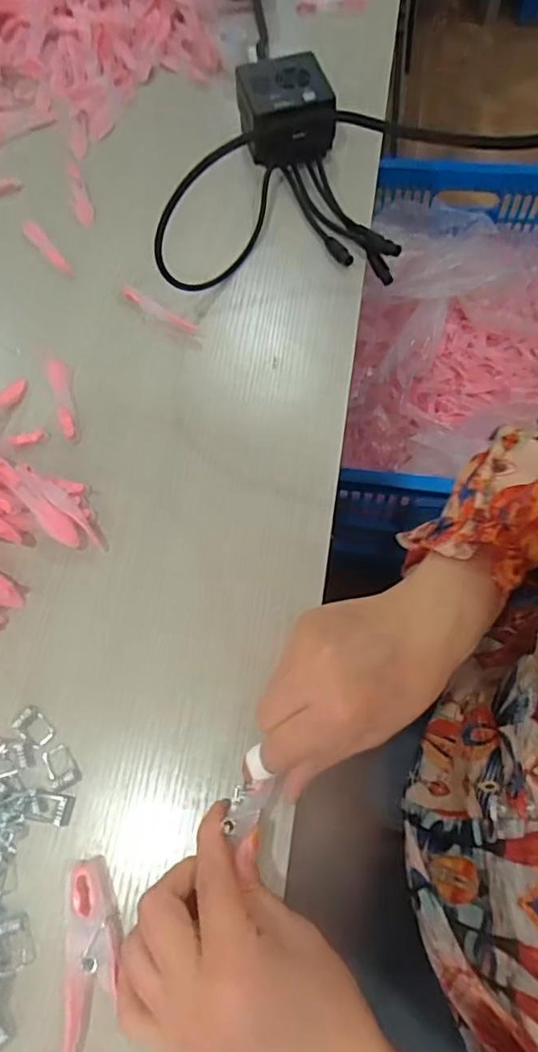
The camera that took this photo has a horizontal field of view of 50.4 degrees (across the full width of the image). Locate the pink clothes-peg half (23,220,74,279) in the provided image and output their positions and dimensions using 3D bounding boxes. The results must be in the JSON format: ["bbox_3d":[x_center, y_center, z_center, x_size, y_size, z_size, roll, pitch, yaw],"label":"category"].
[{"bbox_3d":[-0.189,-0.236,0.488,0.011,0.015,0.062,-41,84,-16],"label":"pink clothes-peg half"}]

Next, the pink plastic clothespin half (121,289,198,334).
[{"bbox_3d":[-0.089,-0.171,0.454,0.077,0.009,0.012,35,70,16],"label":"pink plastic clothespin half"}]

